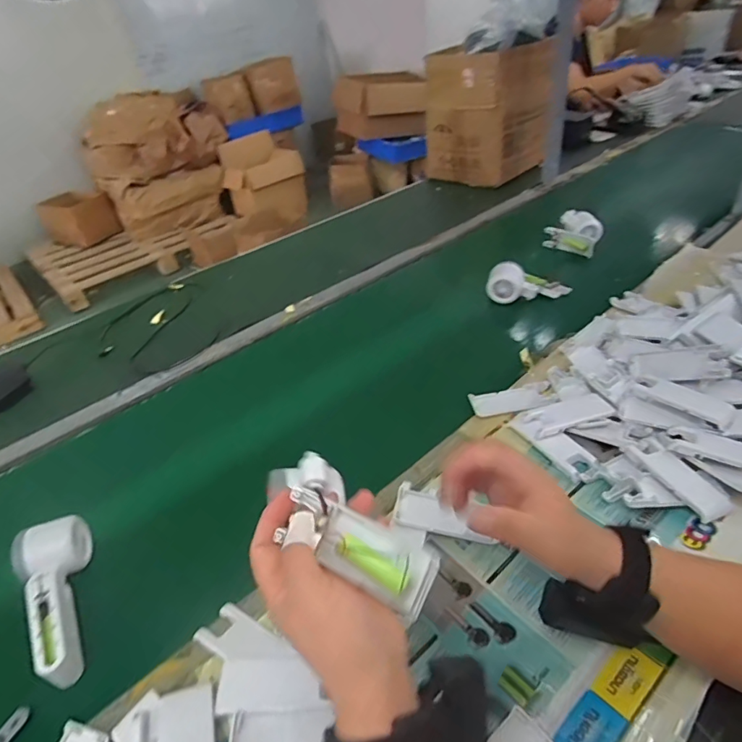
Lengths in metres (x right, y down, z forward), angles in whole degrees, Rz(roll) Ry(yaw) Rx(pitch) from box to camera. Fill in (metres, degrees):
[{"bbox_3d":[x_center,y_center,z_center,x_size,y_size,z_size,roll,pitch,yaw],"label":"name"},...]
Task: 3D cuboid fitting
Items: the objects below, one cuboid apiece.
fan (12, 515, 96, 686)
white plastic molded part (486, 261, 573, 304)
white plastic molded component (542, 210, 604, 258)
[{"bbox_3d":[-0.300,0.215,0.478,0.066,0.046,0.157,-30,43,-26],"label":"fan"},{"bbox_3d":[0.271,-0.147,0.838,0.134,0.064,0.036,7,38,-5],"label":"white plastic molded part"},{"bbox_3d":[0.396,-0.274,0.954,0.104,0.066,0.051,18,45,29],"label":"white plastic molded component"}]

